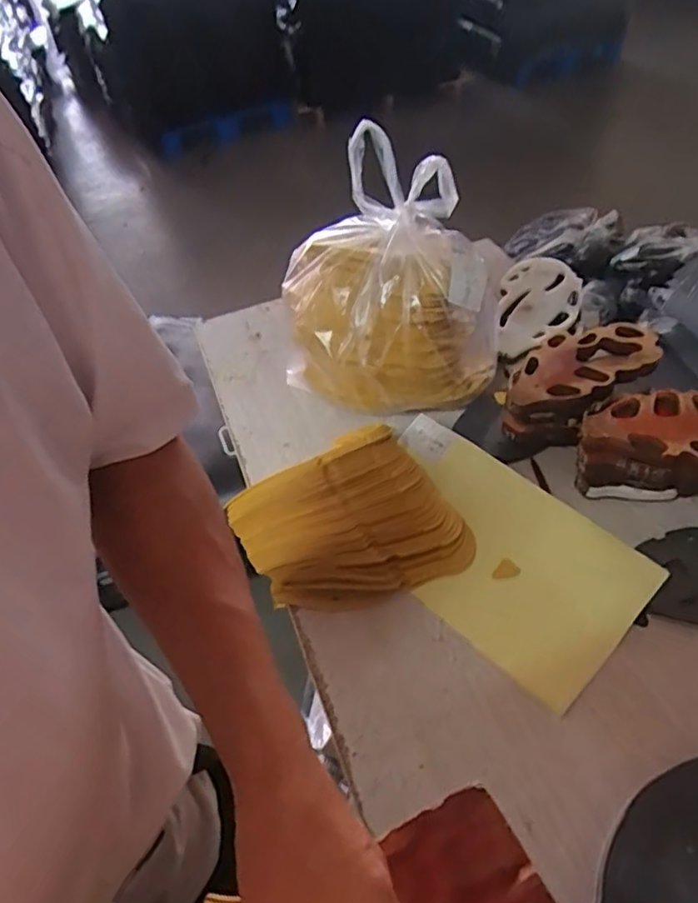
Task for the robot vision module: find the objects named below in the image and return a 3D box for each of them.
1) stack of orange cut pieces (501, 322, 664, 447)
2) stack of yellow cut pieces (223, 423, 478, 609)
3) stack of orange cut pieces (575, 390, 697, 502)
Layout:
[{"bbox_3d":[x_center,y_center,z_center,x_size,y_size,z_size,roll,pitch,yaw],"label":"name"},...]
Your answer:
[{"bbox_3d":[0.291,-0.088,0.808,0.223,0.081,0.121,-21,48,-12],"label":"stack of orange cut pieces"},{"bbox_3d":[-0.002,0.084,0.722,0.229,0.075,0.197,-25,49,-16],"label":"stack of yellow cut pieces"},{"bbox_3d":[0.378,-0.009,0.732,0.208,0.097,0.115,1,48,8],"label":"stack of orange cut pieces"}]

